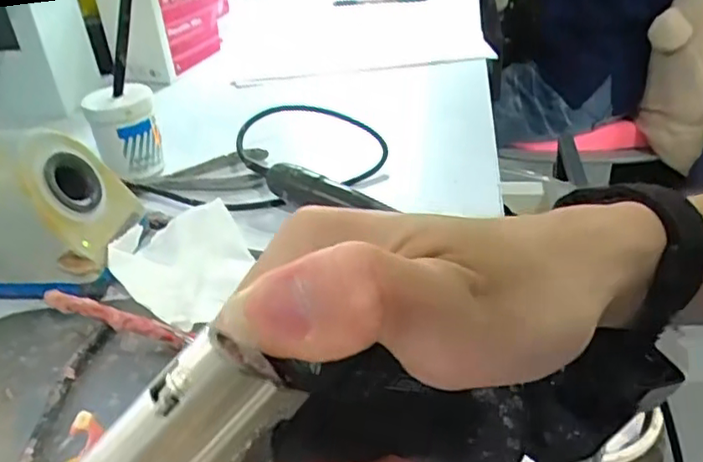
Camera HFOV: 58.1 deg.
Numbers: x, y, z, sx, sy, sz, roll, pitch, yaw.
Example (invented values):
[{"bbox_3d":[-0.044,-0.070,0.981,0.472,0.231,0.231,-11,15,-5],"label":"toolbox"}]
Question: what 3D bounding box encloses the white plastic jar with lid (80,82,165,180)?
[{"bbox_3d":[-0.194,-0.088,0.541,0.054,0.064,0.047,-16,35,-16],"label":"white plastic jar with lid"}]

